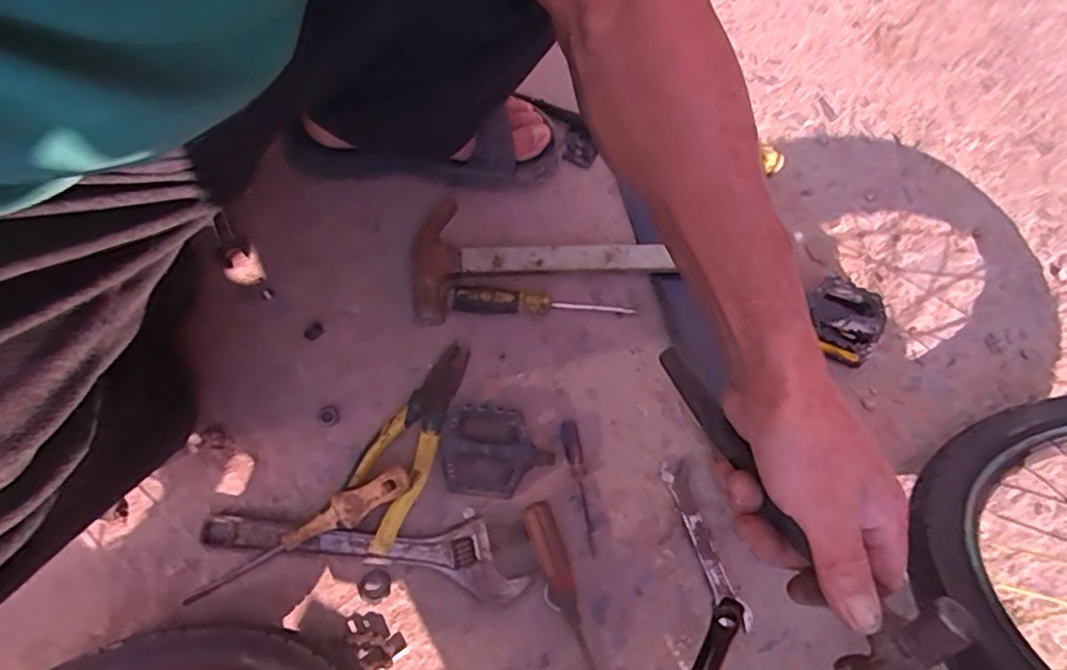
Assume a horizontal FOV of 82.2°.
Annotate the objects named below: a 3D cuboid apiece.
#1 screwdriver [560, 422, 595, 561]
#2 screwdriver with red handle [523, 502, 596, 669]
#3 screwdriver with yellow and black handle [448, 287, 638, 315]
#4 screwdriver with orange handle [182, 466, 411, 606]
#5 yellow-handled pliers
[{"bbox_3d":[0.046,0.143,0.580,0.017,0.012,0.125,-11,72,-6],"label":"screwdriver"},{"bbox_3d":[0.033,0.240,0.539,0.025,0.021,0.187,-19,86,-9],"label":"screwdriver with red handle"},{"bbox_3d":[0.010,-0.033,0.615,0.185,0.032,0.022,0,74,-5],"label":"screwdriver with yellow and black handle"},{"bbox_3d":[-0.204,0.177,0.534,0.213,0.025,0.028,-31,75,4],"label":"screwdriver with orange handle"},{"bbox_3d":[-0.112,0.096,0.566,0.059,0.020,0.199,26,72,6],"label":"yellow-handled pliers"}]

